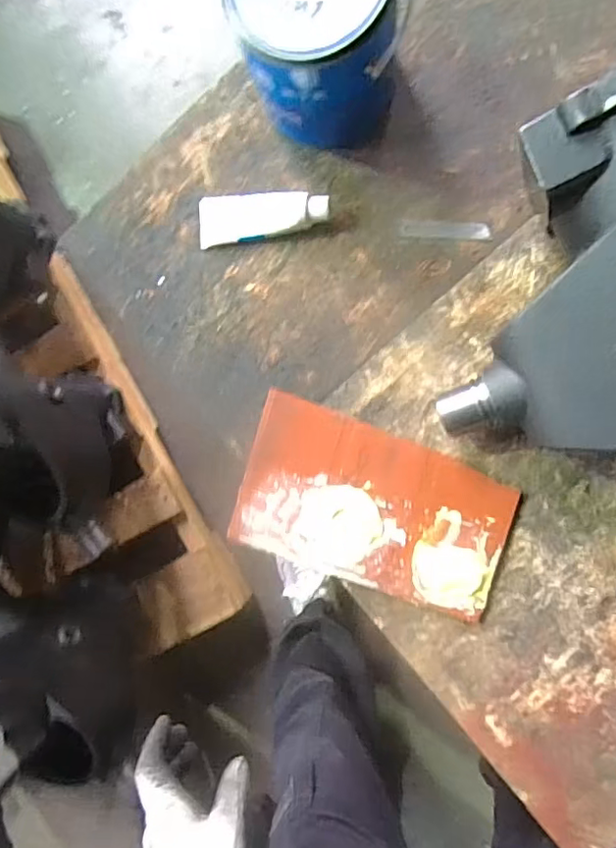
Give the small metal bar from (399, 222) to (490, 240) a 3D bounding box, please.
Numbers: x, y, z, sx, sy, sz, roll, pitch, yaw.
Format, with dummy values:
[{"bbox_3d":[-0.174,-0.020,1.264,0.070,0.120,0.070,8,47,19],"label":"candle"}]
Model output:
[{"bbox_3d":[0.151,-0.213,0.625,0.095,0.004,0.018,5,91,7],"label":"small metal bar"}]

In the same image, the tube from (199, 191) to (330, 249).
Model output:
[{"bbox_3d":[-0.052,-0.237,0.637,0.149,0.029,0.055,-4,90,7],"label":"tube"}]

